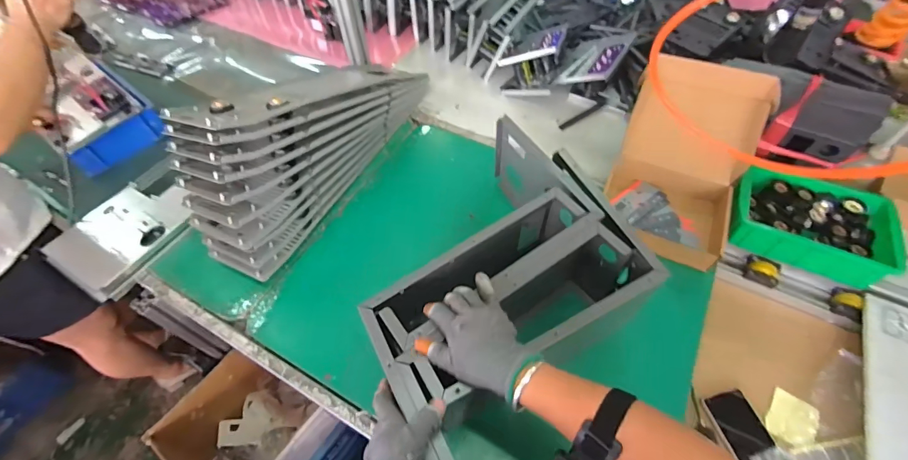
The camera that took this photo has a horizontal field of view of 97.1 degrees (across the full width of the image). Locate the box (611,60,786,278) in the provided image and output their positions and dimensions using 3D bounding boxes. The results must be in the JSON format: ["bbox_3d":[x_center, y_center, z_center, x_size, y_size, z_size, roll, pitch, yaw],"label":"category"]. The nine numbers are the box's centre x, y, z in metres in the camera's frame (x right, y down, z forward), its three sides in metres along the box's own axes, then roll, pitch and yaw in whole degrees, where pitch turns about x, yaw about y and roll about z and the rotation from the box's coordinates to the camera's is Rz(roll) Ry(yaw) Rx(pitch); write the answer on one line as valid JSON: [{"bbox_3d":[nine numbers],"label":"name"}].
[{"bbox_3d":[0.440,-0.143,0.776,0.217,0.190,0.372,19,58,15],"label":"box"}]

